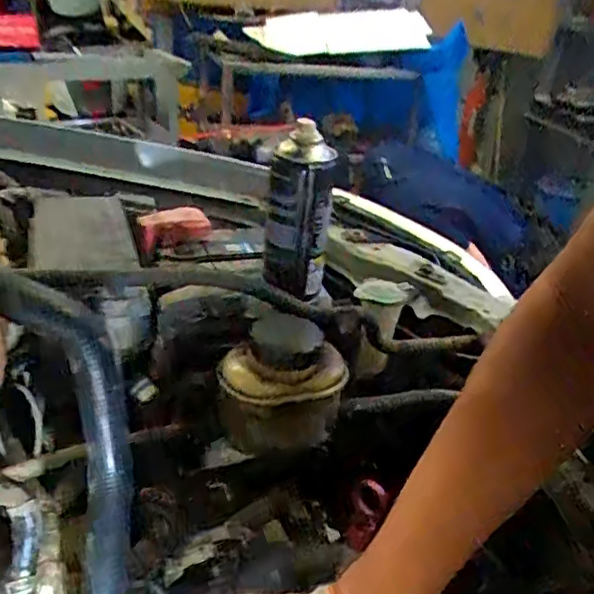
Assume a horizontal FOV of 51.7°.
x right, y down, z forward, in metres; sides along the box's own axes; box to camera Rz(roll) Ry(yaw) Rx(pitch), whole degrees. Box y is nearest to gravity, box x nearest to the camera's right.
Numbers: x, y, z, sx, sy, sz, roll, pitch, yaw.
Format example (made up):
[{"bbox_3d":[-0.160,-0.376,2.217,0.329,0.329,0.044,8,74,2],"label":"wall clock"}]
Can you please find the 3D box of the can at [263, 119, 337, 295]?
[{"bbox_3d":[-0.001,-0.082,0.621,0.063,0.161,0.056,10,29,7],"label":"can"}]

